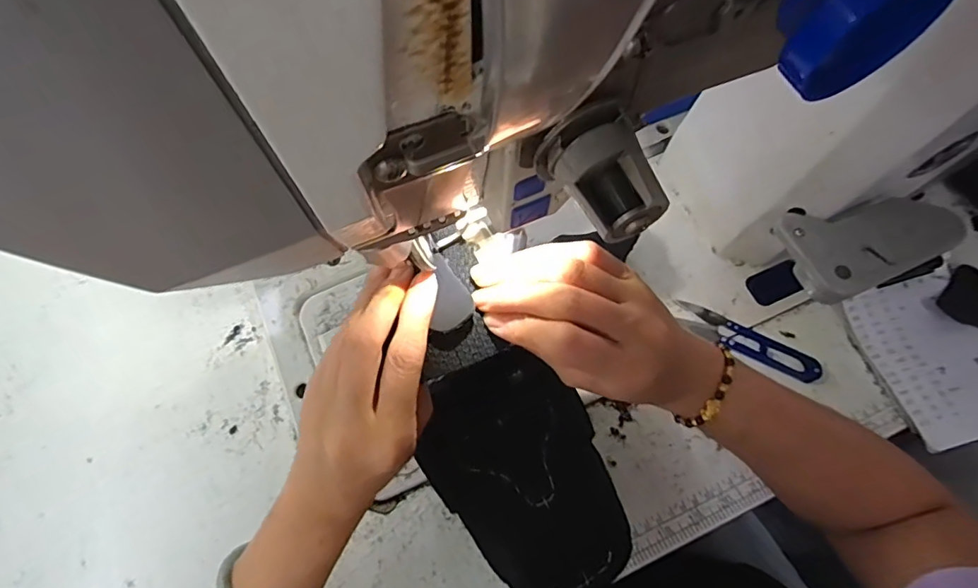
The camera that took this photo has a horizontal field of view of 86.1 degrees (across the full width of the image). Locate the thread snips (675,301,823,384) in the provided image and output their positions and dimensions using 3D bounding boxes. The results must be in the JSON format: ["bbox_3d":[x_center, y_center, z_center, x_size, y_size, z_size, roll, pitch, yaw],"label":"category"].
[{"bbox_3d":[0.211,0.040,0.432,0.116,0.011,0.024,26,67,14],"label":"thread snips"}]

